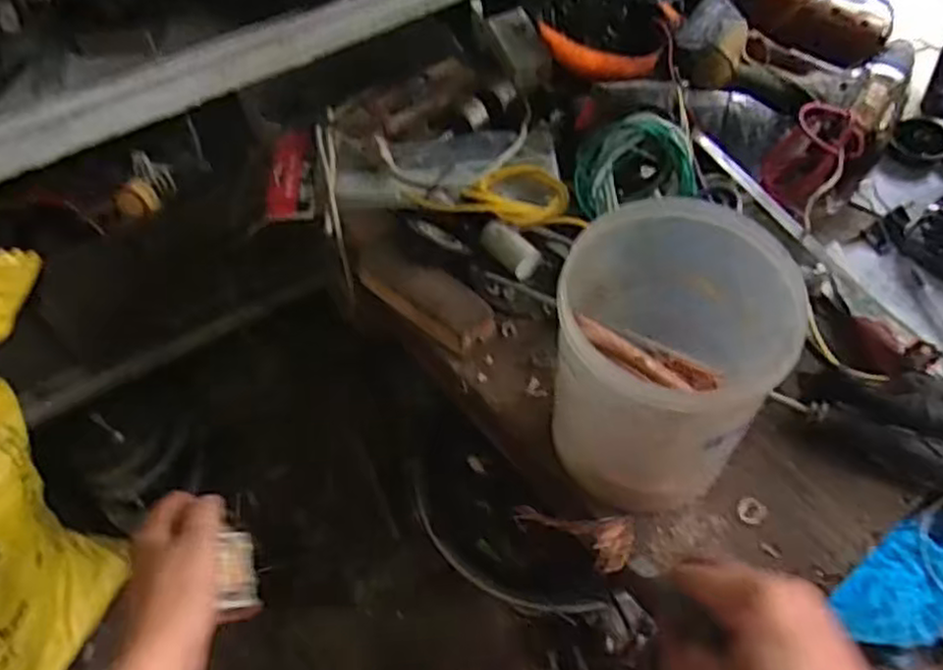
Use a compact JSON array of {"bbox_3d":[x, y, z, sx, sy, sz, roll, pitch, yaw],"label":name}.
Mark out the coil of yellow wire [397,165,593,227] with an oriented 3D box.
[{"bbox_3d":[0.026,-0.127,0.638,0.153,0.017,0.060,9,57,9],"label":"coil of yellow wire"}]

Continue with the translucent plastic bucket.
[{"bbox_3d":[0.122,0.013,0.459,0.134,0.156,0.130,-1,56,2],"label":"translucent plastic bucket"}]

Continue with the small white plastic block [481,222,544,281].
[{"bbox_3d":[0.034,-0.075,0.629,0.023,0.021,0.059,-38,62,-21],"label":"small white plastic block"}]

